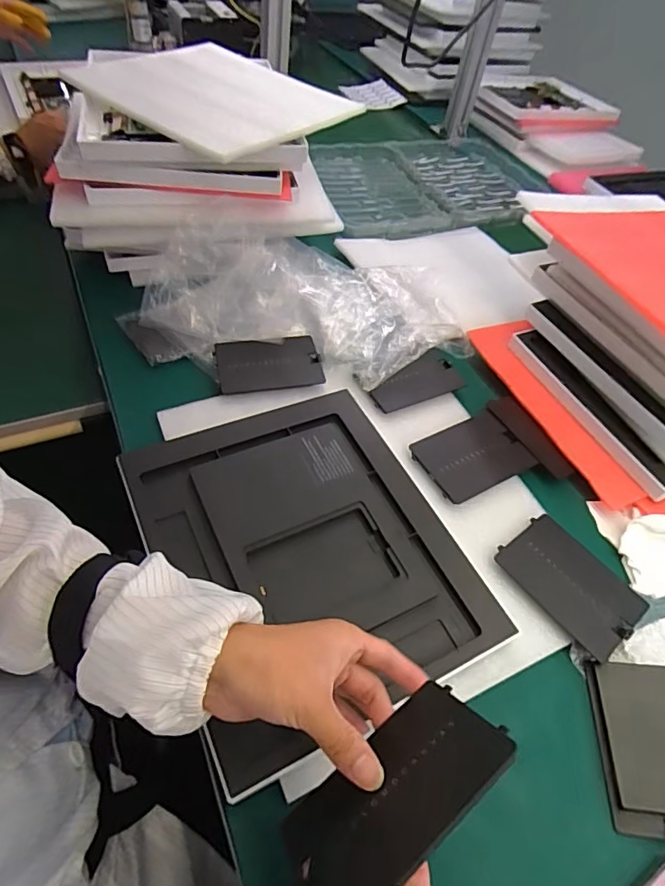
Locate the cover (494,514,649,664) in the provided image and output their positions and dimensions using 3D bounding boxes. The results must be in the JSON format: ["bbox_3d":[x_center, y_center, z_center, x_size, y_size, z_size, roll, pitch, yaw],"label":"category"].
[{"bbox_3d":[0.221,0.126,0.471,0.084,0.009,0.119,-32,63,-27],"label":"cover"}]

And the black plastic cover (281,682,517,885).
[{"bbox_3d":[0.030,0.179,0.262,0.118,0.082,0.004,-36,100,-17],"label":"black plastic cover"}]

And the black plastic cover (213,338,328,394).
[{"bbox_3d":[-0.074,-0.093,0.599,0.118,0.007,0.083,-5,52,-13],"label":"black plastic cover"}]

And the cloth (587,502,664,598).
[{"bbox_3d":[0.317,0.101,0.507,0.085,0.027,0.101,4,51,-6],"label":"cloth"}]

